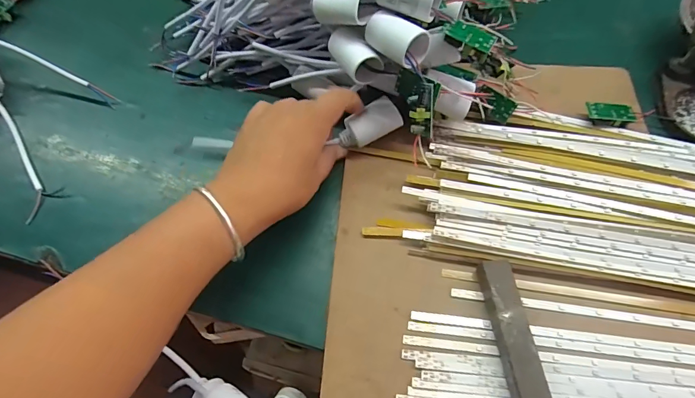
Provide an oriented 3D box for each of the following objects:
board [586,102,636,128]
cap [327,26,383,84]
[{"bbox_3d":[0.231,-0.073,0.353,0.037,0.015,0.021,9,63,8],"label":"board"},{"bbox_3d":[0.005,-0.113,0.315,0.027,0.026,0.042,-33,66,-13],"label":"cap"}]

